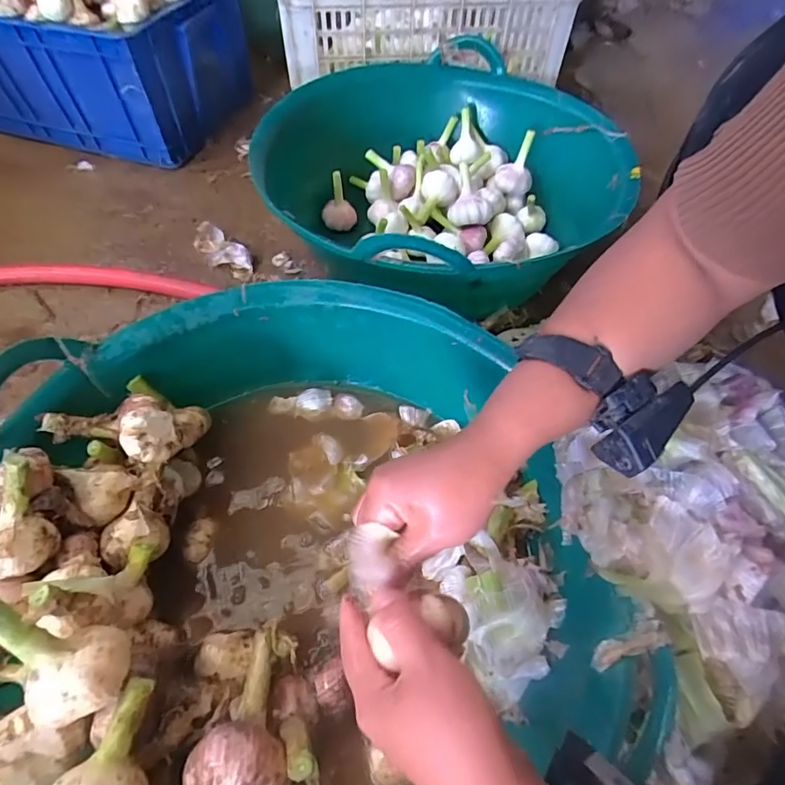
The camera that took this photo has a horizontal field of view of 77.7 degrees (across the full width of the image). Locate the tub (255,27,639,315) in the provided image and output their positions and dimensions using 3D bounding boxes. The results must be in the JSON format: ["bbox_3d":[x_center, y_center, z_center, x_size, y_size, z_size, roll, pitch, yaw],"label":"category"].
[{"bbox_3d":[0.078,-0.322,0.773,0.521,0.211,0.513,0,55,0],"label":"tub"}]

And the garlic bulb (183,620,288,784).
[{"bbox_3d":[-0.111,0.239,0.365,0.066,0.049,0.124,-5,22,-3],"label":"garlic bulb"}]

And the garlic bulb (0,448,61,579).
[{"bbox_3d":[-0.288,0.098,0.380,0.052,0.054,0.089,-15,66,34],"label":"garlic bulb"}]

